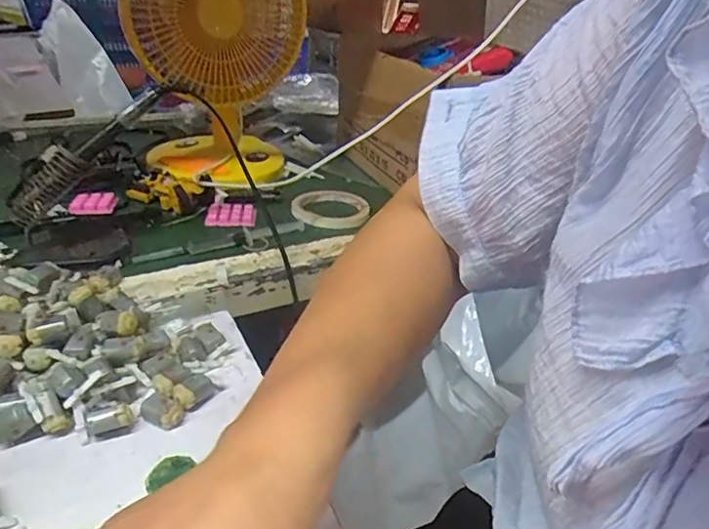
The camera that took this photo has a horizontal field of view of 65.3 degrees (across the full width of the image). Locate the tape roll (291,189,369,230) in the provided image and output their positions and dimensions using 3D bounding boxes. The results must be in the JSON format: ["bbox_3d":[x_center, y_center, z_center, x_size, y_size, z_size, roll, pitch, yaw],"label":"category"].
[{"bbox_3d":[-0.031,-0.075,0.713,0.099,0.011,0.110,0,31,-8],"label":"tape roll"}]

